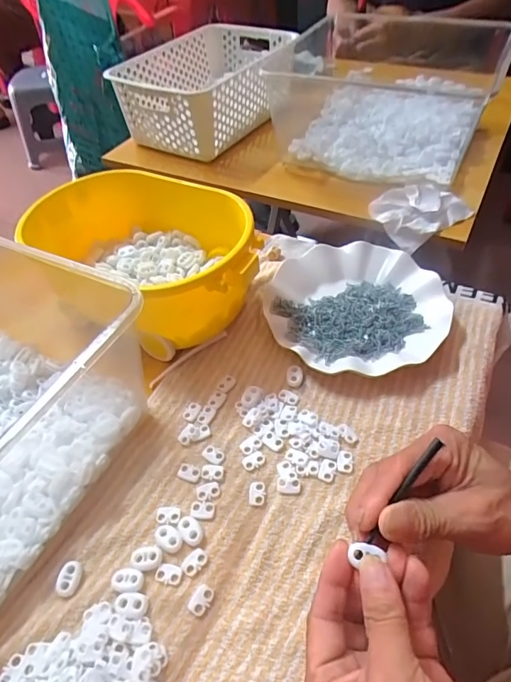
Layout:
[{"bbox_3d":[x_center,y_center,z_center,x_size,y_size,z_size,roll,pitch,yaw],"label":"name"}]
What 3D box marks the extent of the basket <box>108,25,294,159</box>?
[{"bbox_3d":[-0.082,-0.450,0.791,0.229,0.106,0.321,16,52,18],"label":"basket"}]

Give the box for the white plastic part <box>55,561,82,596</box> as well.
[{"bbox_3d":[-0.133,0.168,0.315,0.017,0.006,0.022,4,49,8],"label":"white plastic part"}]

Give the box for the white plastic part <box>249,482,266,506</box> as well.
[{"bbox_3d":[0.001,0.119,0.350,0.013,0.004,0.019,0,48,5],"label":"white plastic part"}]

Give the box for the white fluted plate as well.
[{"bbox_3d":[0.101,-0.044,0.475,0.179,0.026,0.200,-15,49,-8],"label":"white fluted plate"}]

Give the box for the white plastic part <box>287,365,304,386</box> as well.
[{"bbox_3d":[0.037,0.033,0.419,0.015,0.009,0.019,0,48,5],"label":"white plastic part"}]

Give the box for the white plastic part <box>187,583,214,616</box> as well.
[{"bbox_3d":[-0.037,0.176,0.303,0.014,0.004,0.018,20,53,21],"label":"white plastic part"}]

